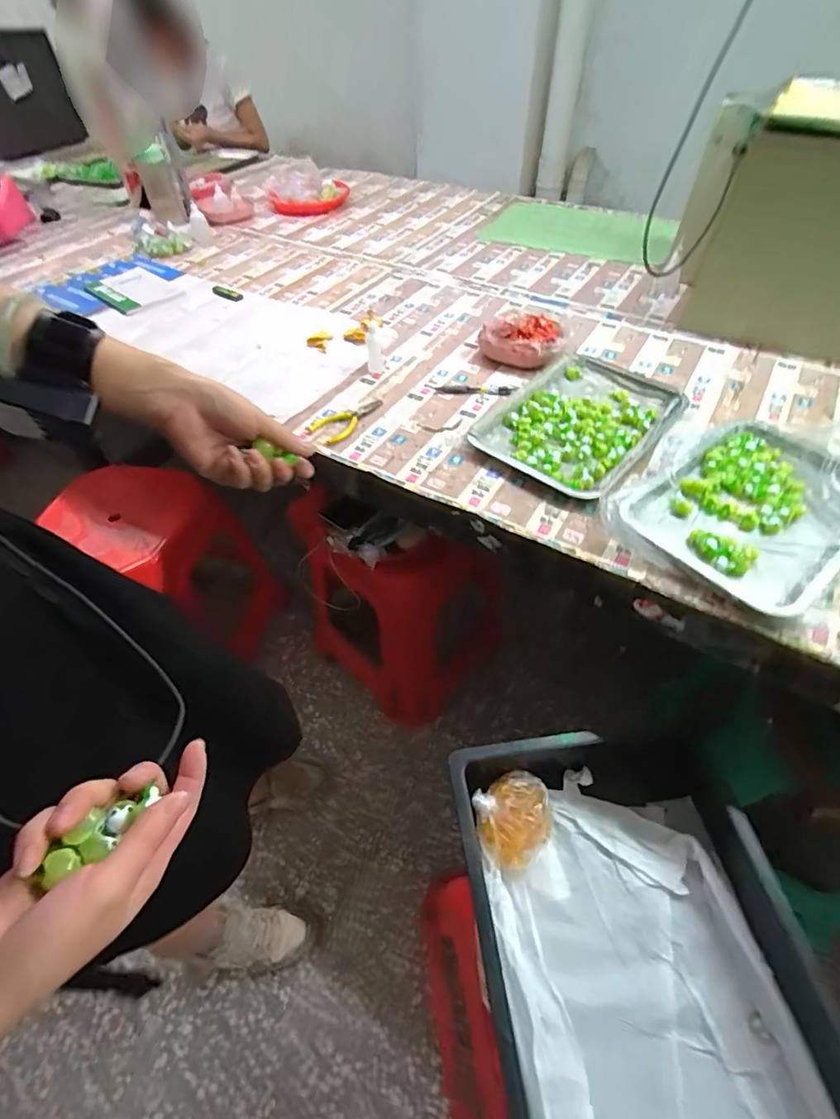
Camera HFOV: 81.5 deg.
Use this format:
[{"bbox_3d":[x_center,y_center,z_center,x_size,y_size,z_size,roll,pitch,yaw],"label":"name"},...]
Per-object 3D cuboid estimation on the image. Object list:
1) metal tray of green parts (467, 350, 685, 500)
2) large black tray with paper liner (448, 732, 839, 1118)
[{"bbox_3d":[0.238,-0.214,0.724,0.220,0.027,0.317,33,59,25],"label":"metal tray of green parts"},{"bbox_3d":[0.221,0.411,0.490,0.312,0.094,0.436,-5,52,-3],"label":"large black tray with paper liner"}]

